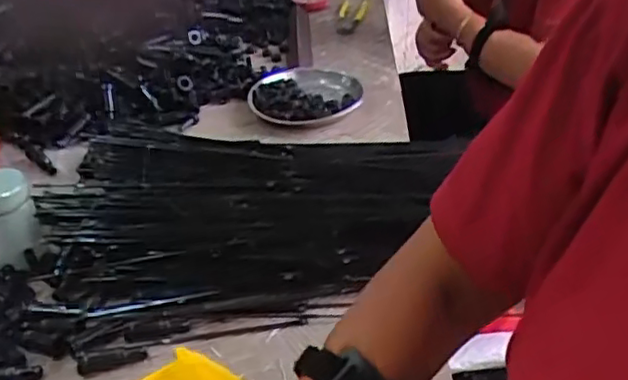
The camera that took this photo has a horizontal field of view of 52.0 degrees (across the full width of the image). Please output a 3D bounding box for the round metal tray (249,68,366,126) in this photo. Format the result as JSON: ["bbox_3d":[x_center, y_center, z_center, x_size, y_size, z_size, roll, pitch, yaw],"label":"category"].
[{"bbox_3d":[-0.014,-0.174,1.118,0.187,0.029,0.216,-3,36,-1],"label":"round metal tray"}]

